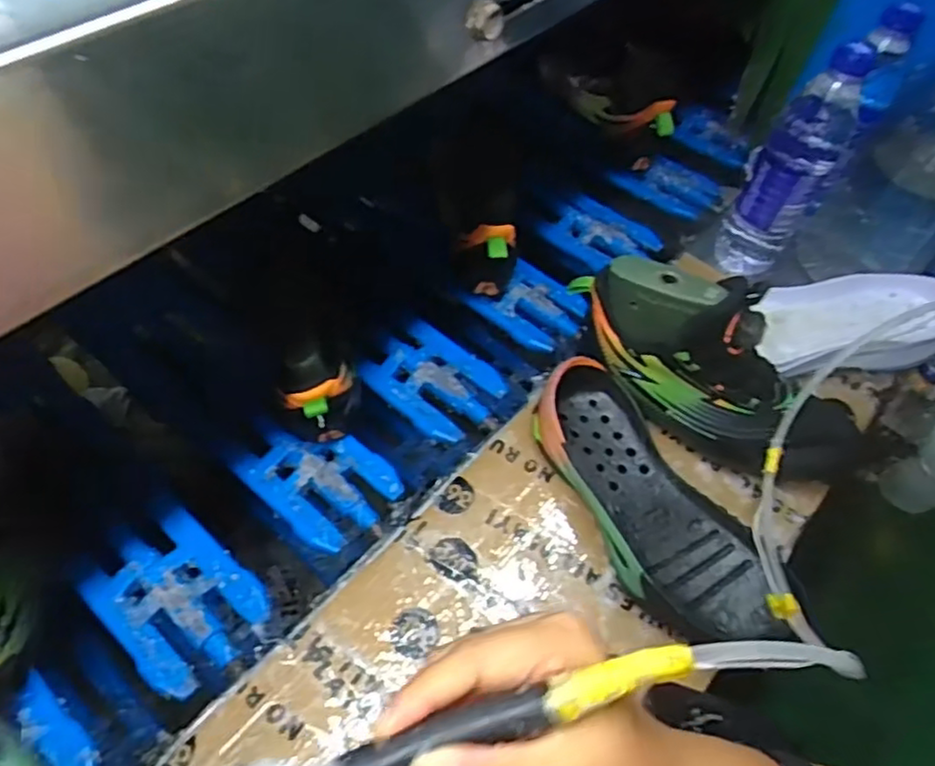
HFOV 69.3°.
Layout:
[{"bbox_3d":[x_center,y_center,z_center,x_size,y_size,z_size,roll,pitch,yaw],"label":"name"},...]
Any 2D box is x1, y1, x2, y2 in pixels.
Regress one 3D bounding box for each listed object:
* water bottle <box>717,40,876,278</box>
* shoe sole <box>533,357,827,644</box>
[{"bbox_3d":[0.298,-0.190,0.631,0.067,0.229,0.055,30,58,13],"label":"water bottle"},{"bbox_3d":[0.143,0.084,0.506,0.103,0.053,0.242,-20,61,-19],"label":"shoe sole"}]

